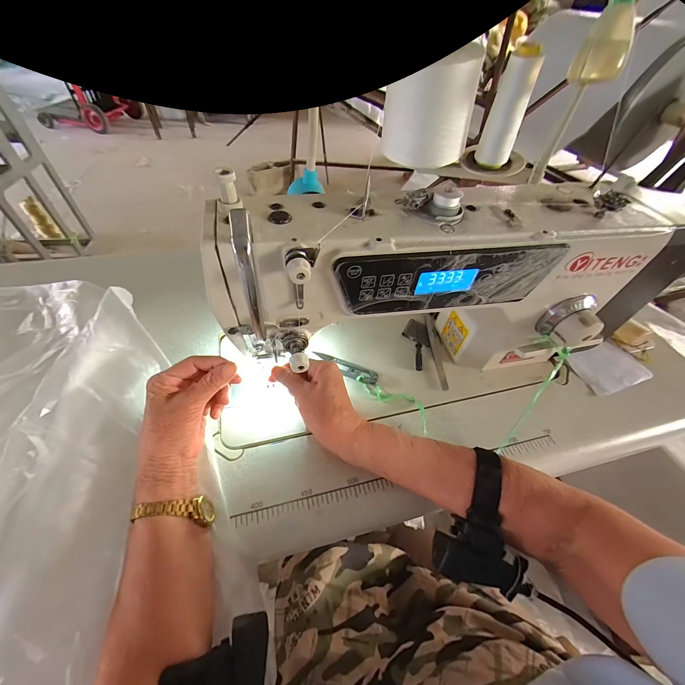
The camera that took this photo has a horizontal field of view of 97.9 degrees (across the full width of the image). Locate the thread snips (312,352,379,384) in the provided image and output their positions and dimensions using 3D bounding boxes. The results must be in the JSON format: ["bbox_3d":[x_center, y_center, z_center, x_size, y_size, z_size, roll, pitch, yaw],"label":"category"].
[{"bbox_3d":[0.003,0.034,0.407,0.094,0.010,0.024,22,52,13],"label":"thread snips"}]

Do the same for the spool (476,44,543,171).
[{"bbox_3d":[0.279,-0.385,0.498,0.040,0.154,0.044,2,50,-3],"label":"spool"}]

